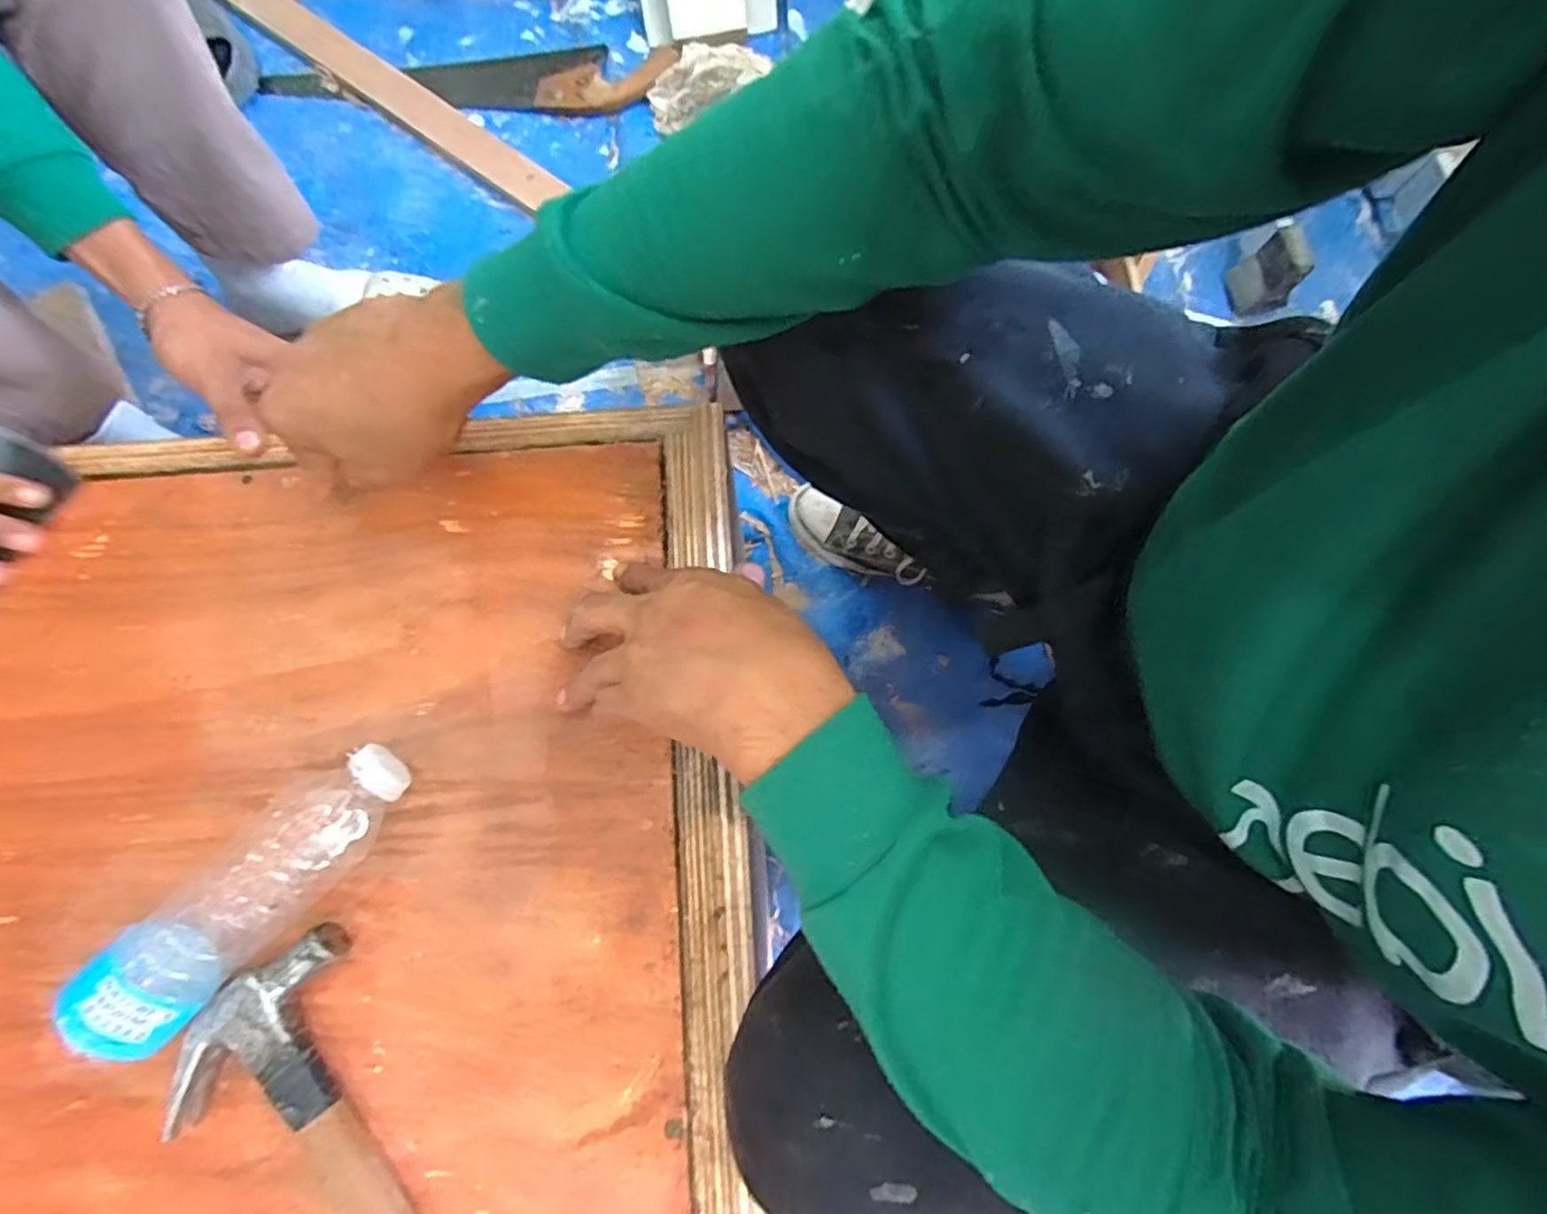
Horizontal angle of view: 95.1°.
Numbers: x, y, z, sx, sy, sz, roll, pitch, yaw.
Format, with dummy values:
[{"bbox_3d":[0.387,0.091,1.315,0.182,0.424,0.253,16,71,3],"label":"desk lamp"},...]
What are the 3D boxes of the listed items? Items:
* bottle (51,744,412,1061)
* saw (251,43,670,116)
[{"bbox_3d":[-0.271,0.147,0.376,0.181,0.057,0.058,-44,81,-9],"label":"bottle"},{"bbox_3d":[-0.400,-0.696,0.922,0.551,0.035,0.106,3,77,0],"label":"saw"}]

